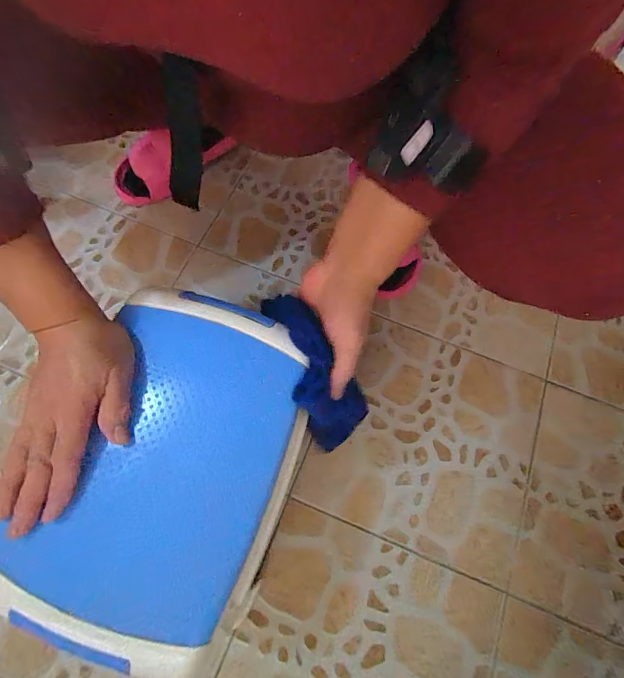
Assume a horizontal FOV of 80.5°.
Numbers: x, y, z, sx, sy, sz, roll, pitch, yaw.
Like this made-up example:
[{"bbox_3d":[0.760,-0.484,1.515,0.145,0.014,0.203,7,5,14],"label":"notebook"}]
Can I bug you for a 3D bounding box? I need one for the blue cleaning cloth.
[{"bbox_3d":[0.008,0.035,0.370,0.067,0.055,0.169,-24,101,-11],"label":"blue cleaning cloth"}]

